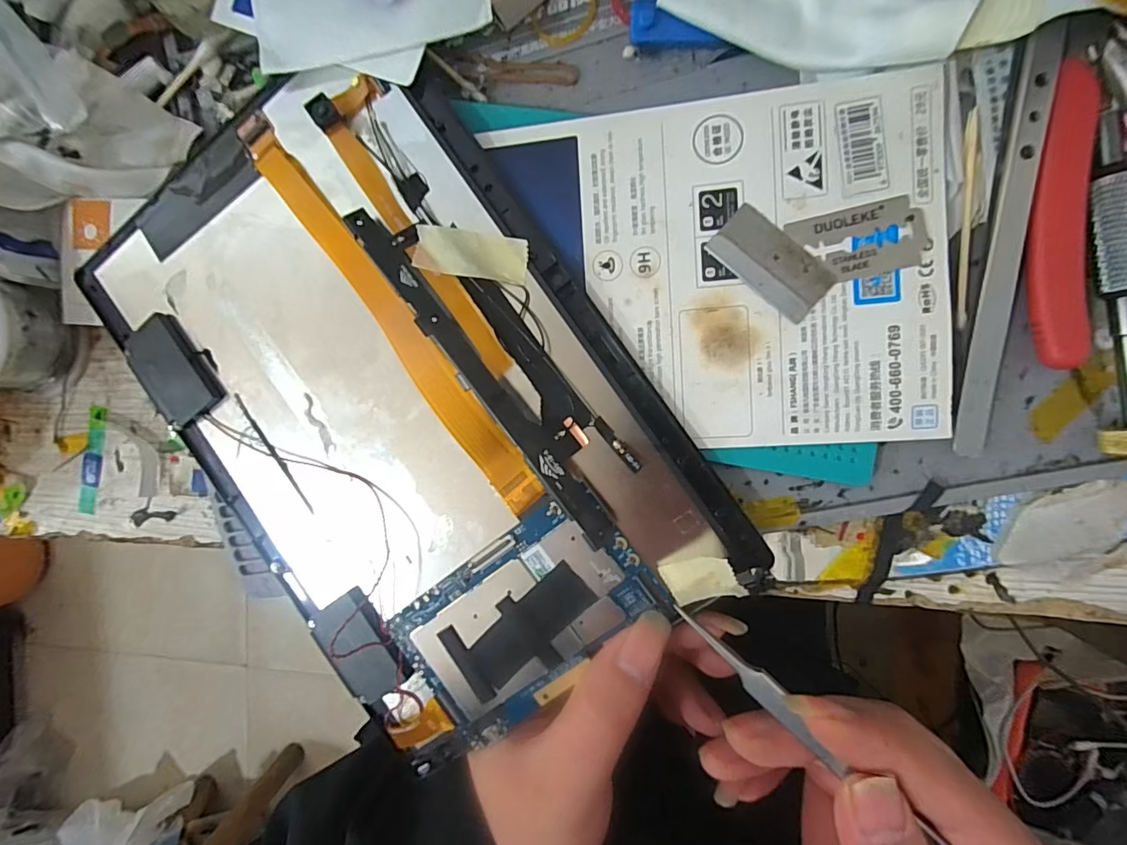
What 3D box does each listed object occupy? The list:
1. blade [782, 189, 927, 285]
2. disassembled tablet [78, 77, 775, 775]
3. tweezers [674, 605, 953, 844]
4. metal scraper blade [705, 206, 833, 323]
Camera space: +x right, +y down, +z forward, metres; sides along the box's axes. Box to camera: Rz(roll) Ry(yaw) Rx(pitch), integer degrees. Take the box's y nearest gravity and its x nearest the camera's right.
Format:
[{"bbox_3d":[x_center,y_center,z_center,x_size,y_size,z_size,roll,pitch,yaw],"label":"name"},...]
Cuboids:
[{"bbox_3d":[0.093,-0.057,0.156,0.039,0.004,0.022,-11,91,8],"label":"blade"},{"bbox_3d":[-0.062,-0.005,0.176,0.154,0.014,0.227,-36,88,10],"label":"disassembled tablet"},{"bbox_3d":[0.093,0.111,0.146,0.148,0.011,0.010,41,99,12],"label":"tweezers"},{"bbox_3d":[0.067,-0.051,0.159,0.039,0.004,0.019,43,97,4],"label":"metal scraper blade"}]

